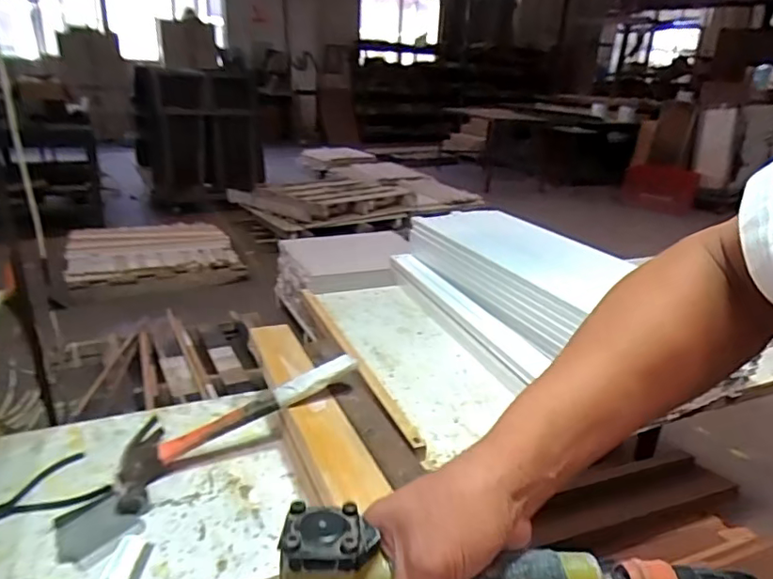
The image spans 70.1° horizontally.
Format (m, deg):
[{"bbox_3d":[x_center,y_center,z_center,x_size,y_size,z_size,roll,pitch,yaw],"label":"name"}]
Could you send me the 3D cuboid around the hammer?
[{"bbox_3d":[-0.172,0.151,0.655,0.288,0.038,0.129,-25,28,-15],"label":"hammer"}]

